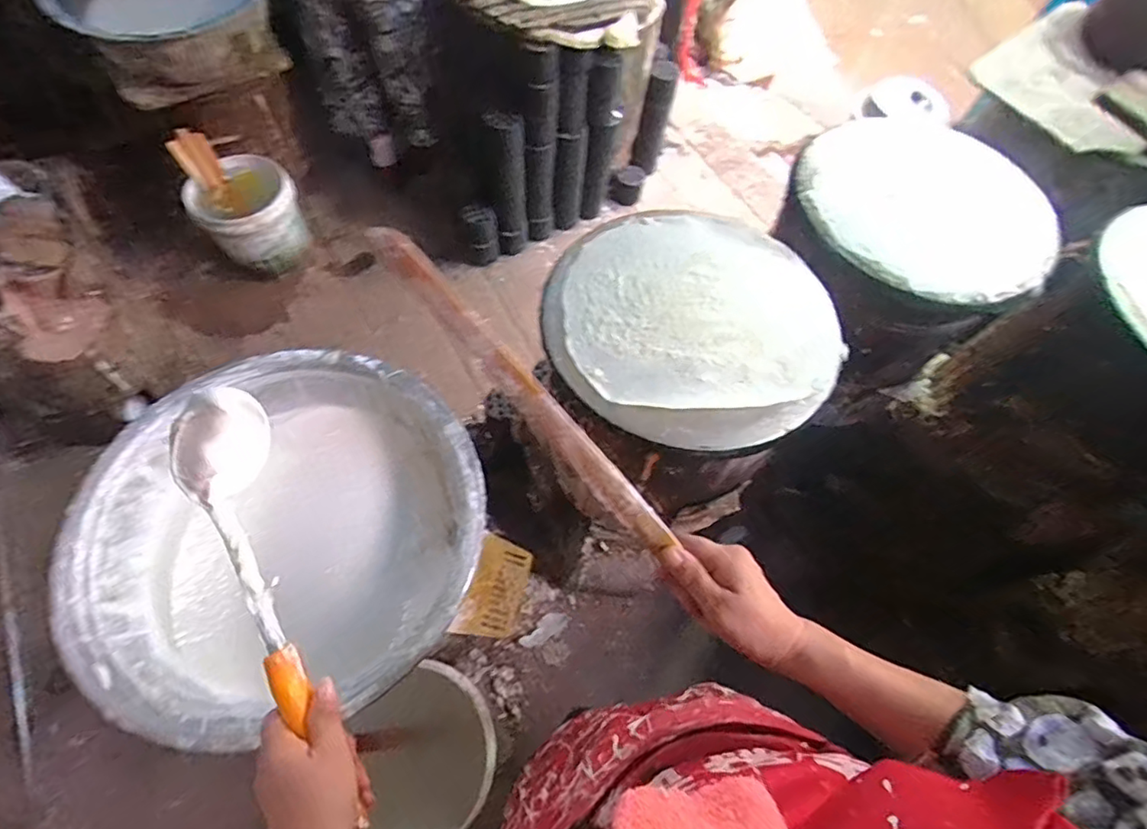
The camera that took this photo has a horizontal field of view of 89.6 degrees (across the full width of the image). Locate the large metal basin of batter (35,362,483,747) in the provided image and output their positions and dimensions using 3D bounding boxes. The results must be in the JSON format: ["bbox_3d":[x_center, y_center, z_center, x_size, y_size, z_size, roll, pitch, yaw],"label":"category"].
[{"bbox_3d":[-0.373,0.167,0.817,0.485,0.214,0.463,1,63,-2],"label":"large metal basin of batter"}]

